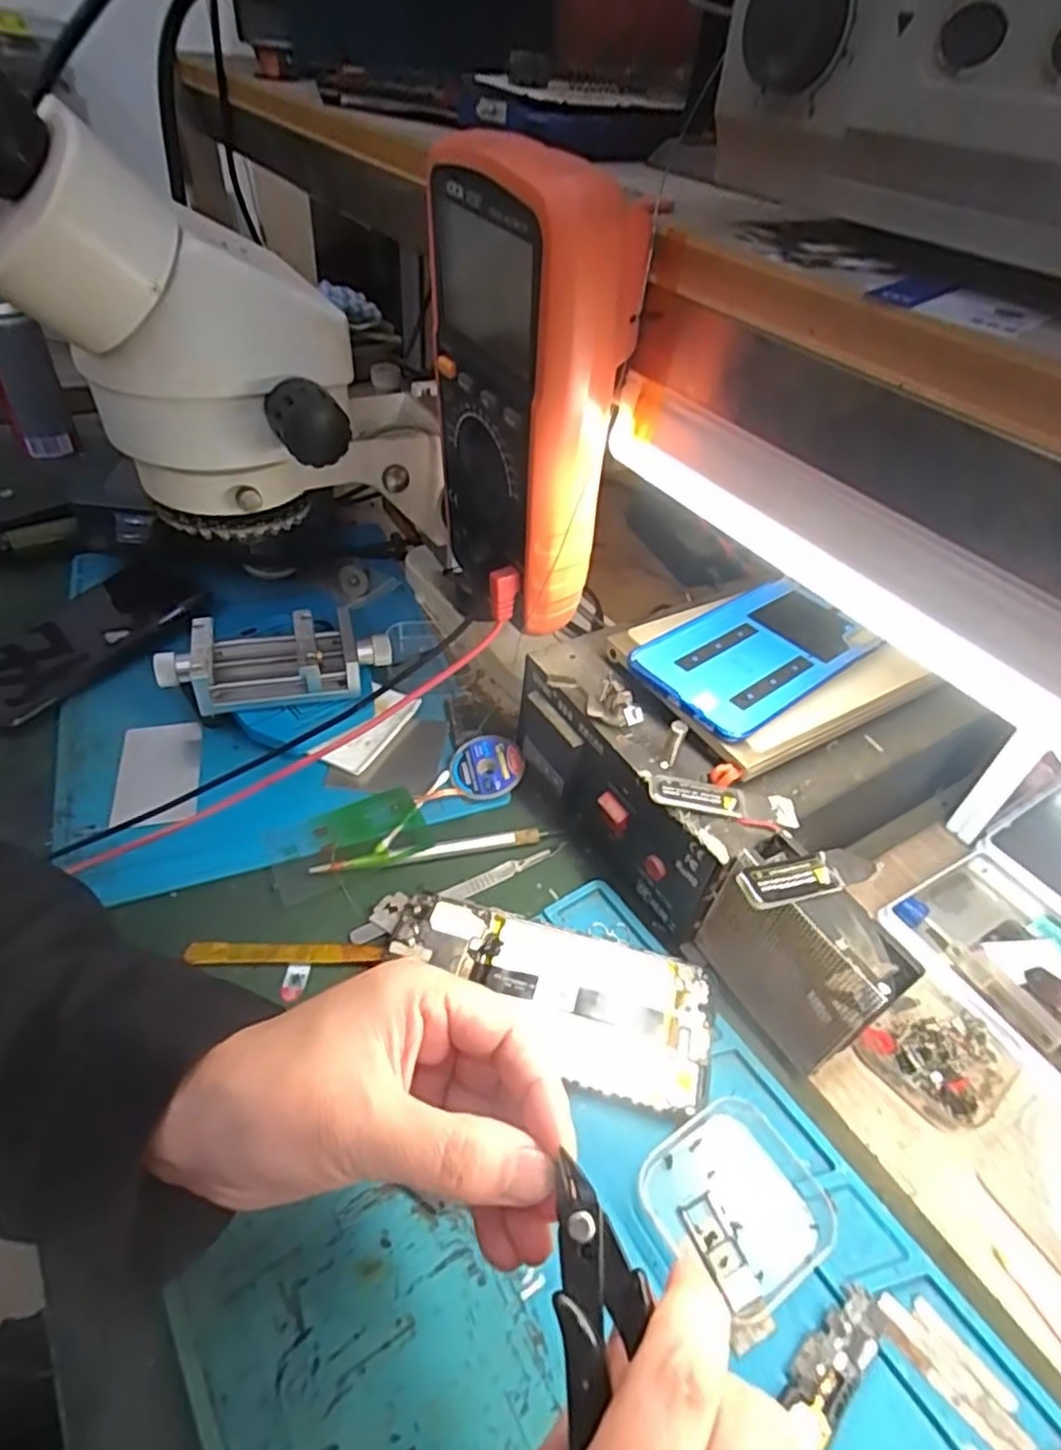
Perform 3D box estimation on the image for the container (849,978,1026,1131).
[{"bbox_3d":[0.201,0.158,0.349,0.062,0.019,0.058,-25,52,-28],"label":"container"}]

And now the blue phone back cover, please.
[{"bbox_3d":[0.128,-0.041,0.399,0.146,0.007,0.077,-29,53,-30],"label":"blue phone back cover"}]

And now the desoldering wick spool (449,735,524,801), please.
[{"bbox_3d":[-0.028,0.026,0.450,0.044,0.007,0.044,-5,57,7],"label":"desoldering wick spool"}]

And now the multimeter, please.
[{"bbox_3d":[-0.003,-0.129,0.300,0.052,0.173,0.090,-16,48,-21],"label":"multimeter"}]

